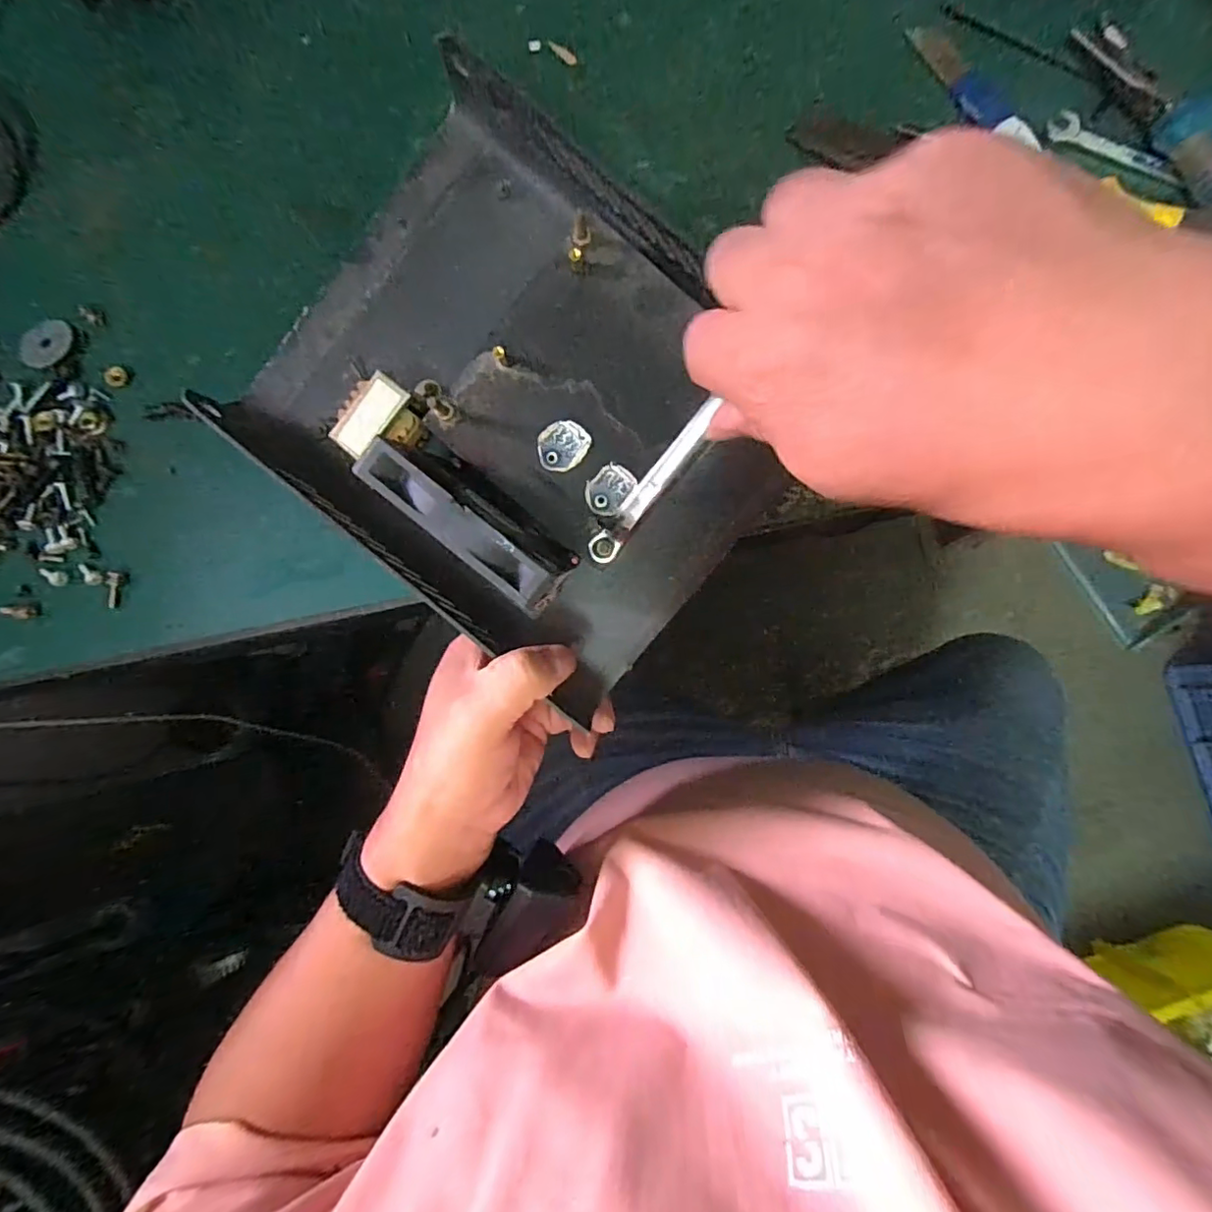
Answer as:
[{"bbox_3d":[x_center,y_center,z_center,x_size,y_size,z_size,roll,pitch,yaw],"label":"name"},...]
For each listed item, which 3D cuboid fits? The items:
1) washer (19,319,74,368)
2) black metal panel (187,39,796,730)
[{"bbox_3d":[-0.298,-0.139,0.305,0.025,0.005,0.028,8,83,4],"label":"washer"},{"bbox_3d":[-0.036,-0.089,0.262,0.220,0.071,0.189,41,86,7],"label":"black metal panel"}]

